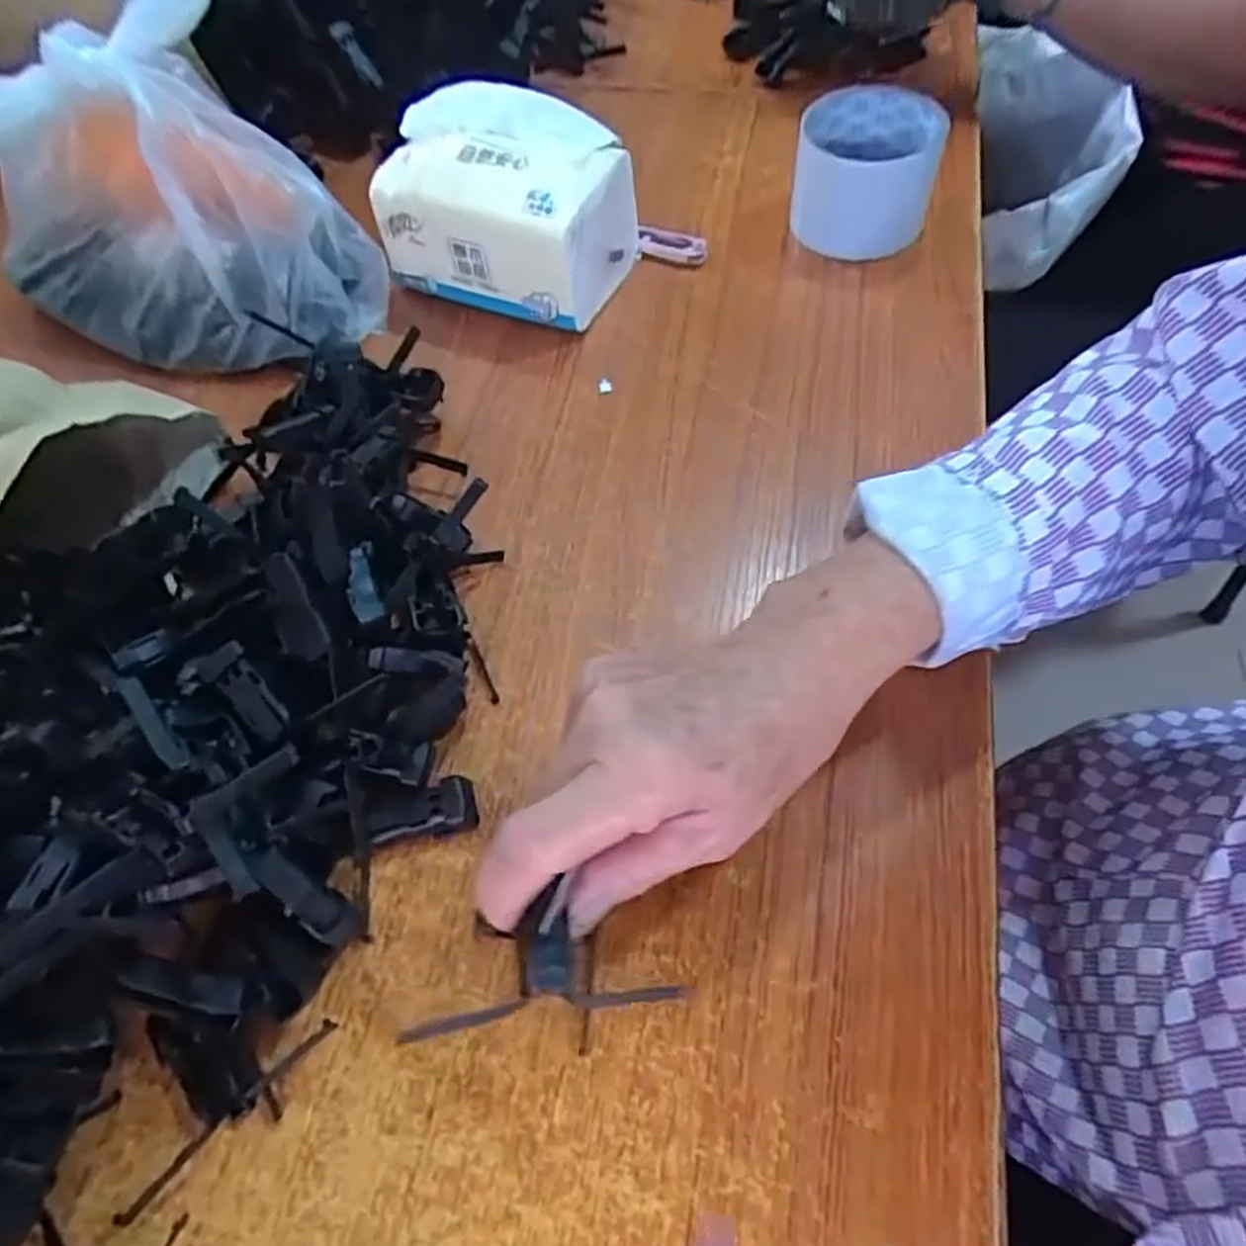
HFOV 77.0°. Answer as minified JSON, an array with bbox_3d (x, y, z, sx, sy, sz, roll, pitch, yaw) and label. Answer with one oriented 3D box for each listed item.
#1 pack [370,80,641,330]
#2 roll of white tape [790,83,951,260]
[{"bbox_3d":[-0.064,-0.254,0.481,0.137,0.090,0.104,21,62,15],"label":"pack"},{"bbox_3d":[0.151,-0.280,0.490,0.084,0.063,0.080,7,59,7],"label":"roll of white tape"}]

